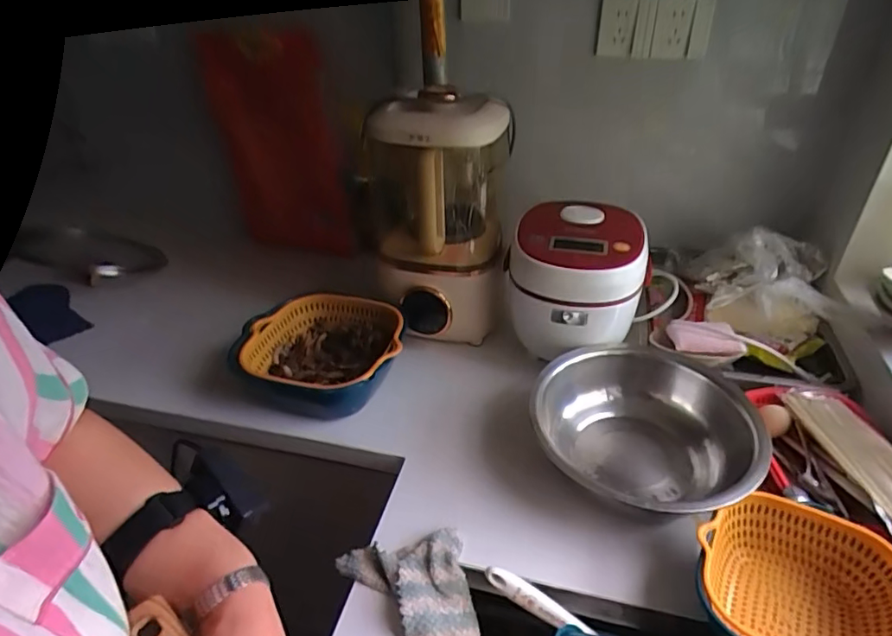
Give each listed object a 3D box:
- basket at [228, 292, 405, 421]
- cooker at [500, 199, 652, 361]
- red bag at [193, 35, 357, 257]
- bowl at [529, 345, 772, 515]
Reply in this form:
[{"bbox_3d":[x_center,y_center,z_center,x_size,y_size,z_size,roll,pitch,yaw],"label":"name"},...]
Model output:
[{"bbox_3d":[-0.189,0.059,0.847,0.242,0.092,0.219,8,35,16],"label":"basket"},{"bbox_3d":[0.206,-0.044,0.842,0.180,0.213,0.185,11,36,19],"label":"cooker"},{"bbox_3d":[-0.343,-0.321,1.070,0.345,0.456,0.040,19,45,29],"label":"red bag"},{"bbox_3d":[0.259,0.166,0.711,0.254,0.120,0.287,-1,34,3],"label":"bowl"}]

